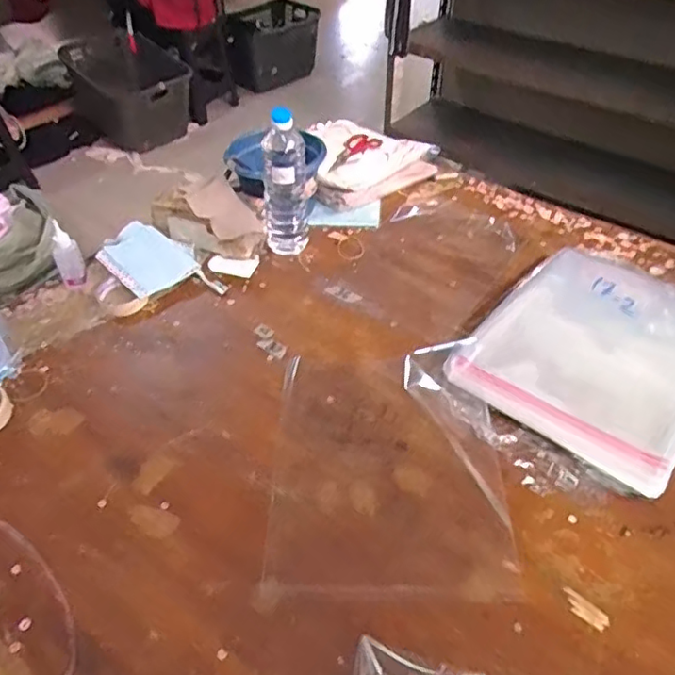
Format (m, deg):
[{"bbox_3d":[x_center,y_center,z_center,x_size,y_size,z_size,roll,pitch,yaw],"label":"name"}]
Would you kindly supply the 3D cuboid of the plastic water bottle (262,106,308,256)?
[{"bbox_3d":[-0.094,-0.263,1.066,0.080,0.267,0.070,-13,46,-11],"label":"plastic water bottle"}]

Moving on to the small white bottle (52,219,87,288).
[{"bbox_3d":[-0.463,-0.140,1.035,0.044,0.119,0.039,-23,48,-20],"label":"small white bottle"}]

